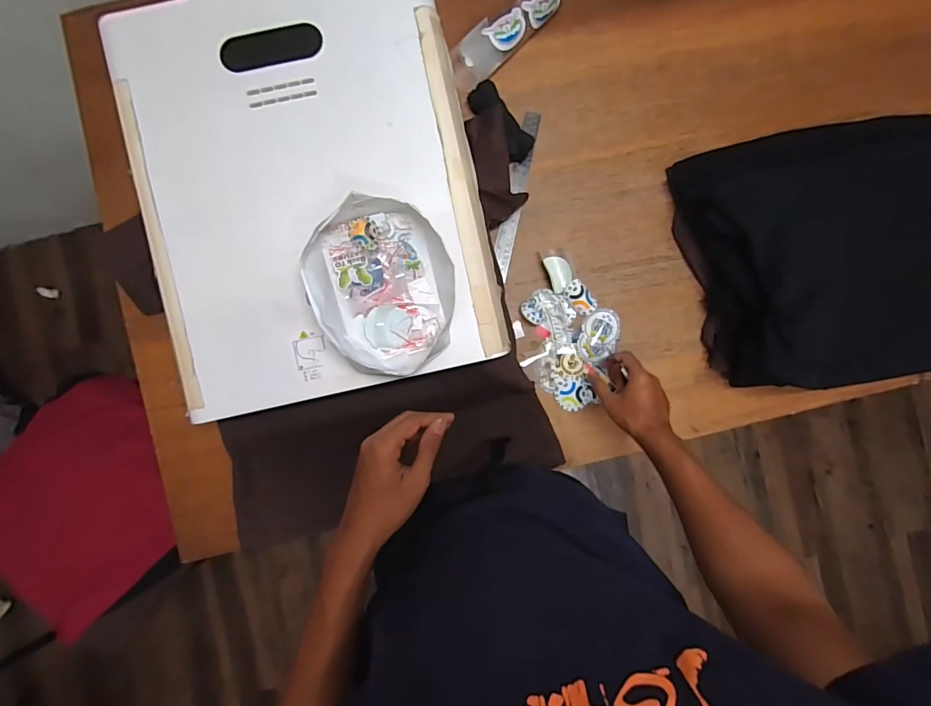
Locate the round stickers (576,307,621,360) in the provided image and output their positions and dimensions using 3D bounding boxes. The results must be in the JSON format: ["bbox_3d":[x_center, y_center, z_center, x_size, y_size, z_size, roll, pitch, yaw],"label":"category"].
[{"bbox_3d":[0.213,-0.029,0.693,0.057,0.009,0.084,18,90,2],"label":"round stickers"}]

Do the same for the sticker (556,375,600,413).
[{"bbox_3d":[0.174,0.065,0.693,0.056,0.005,0.056,-24,89,1],"label":"sticker"}]

